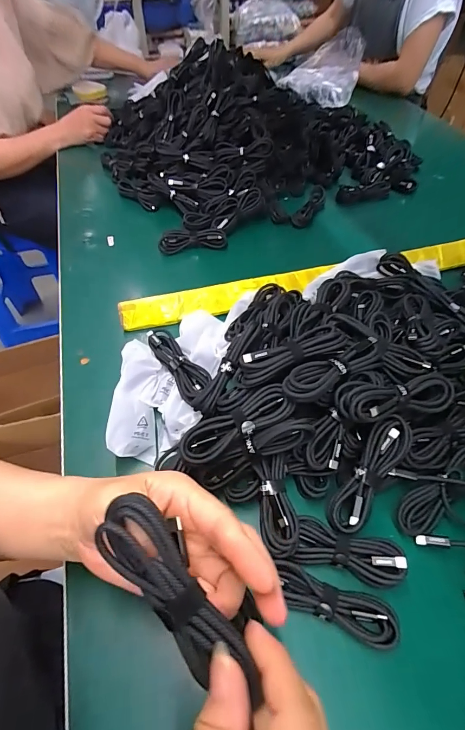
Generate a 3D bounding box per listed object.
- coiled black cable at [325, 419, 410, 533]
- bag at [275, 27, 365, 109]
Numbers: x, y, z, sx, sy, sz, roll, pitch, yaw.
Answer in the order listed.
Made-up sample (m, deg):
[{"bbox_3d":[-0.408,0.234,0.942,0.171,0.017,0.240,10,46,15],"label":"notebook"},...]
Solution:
[{"bbox_3d":[0.124,0.098,0.320,0.032,0.014,0.111,31,86,28],"label":"coiled black cable"},{"bbox_3d":[0.266,-0.851,1.028,0.204,0.079,0.344,18,66,19],"label":"bag"}]

